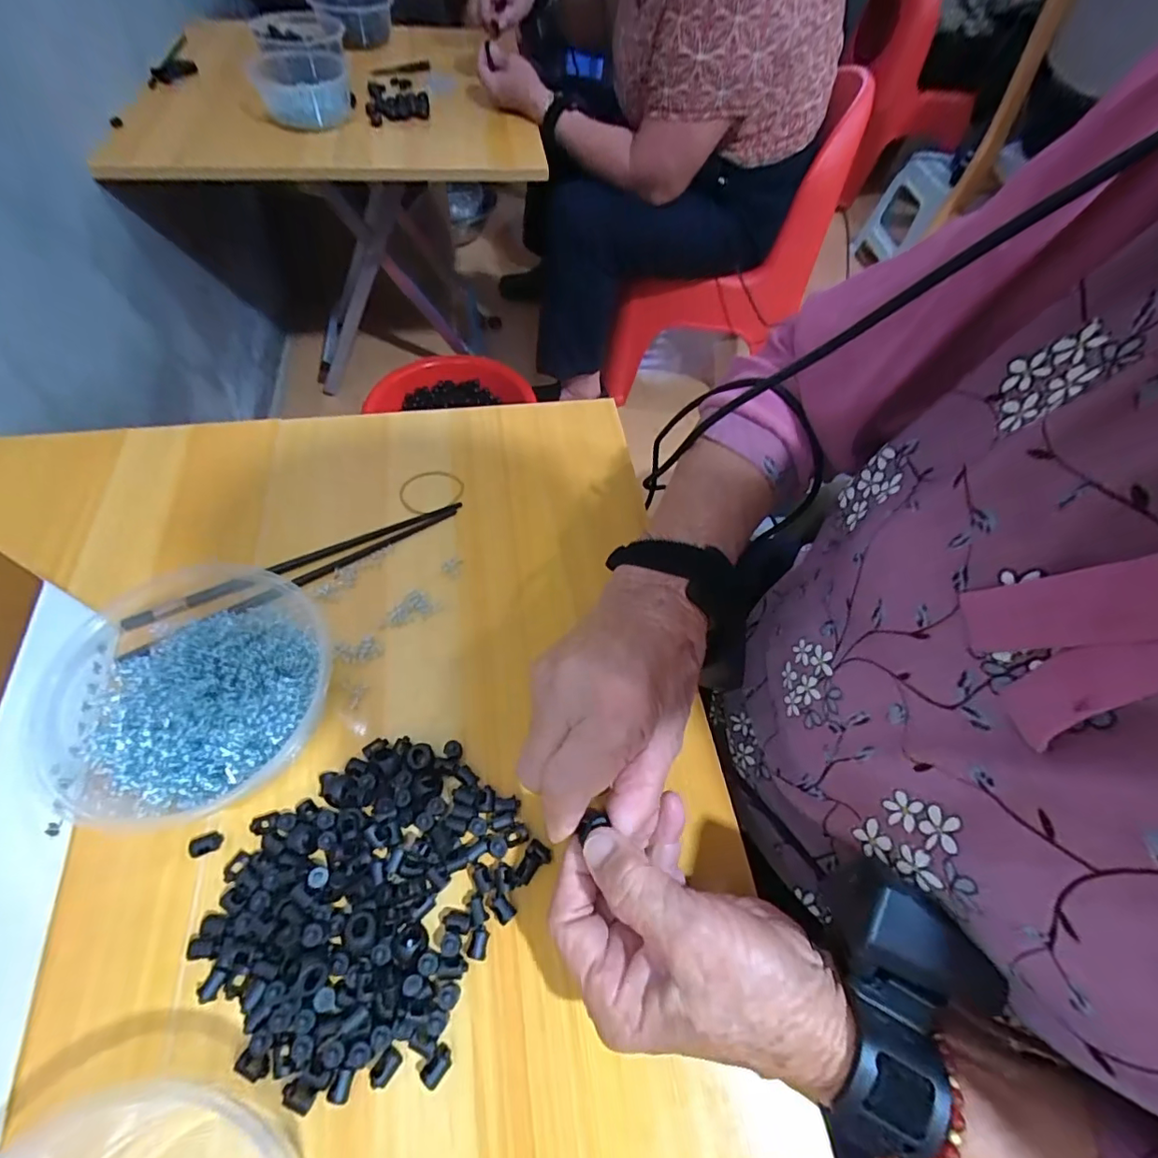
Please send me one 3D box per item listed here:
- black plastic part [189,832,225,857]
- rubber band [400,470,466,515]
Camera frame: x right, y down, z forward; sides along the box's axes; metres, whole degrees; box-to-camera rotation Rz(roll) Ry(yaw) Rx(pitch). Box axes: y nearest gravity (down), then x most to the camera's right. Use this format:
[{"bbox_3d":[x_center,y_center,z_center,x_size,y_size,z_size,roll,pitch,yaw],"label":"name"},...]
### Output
[{"bbox_3d":[-0.204,0.145,0.285,0.015,0.009,0.009,-23,63,-16],"label":"black plastic part"},{"bbox_3d":[-0.121,-0.072,0.431,0.052,0.005,0.042,-18,61,-10],"label":"rubber band"}]

